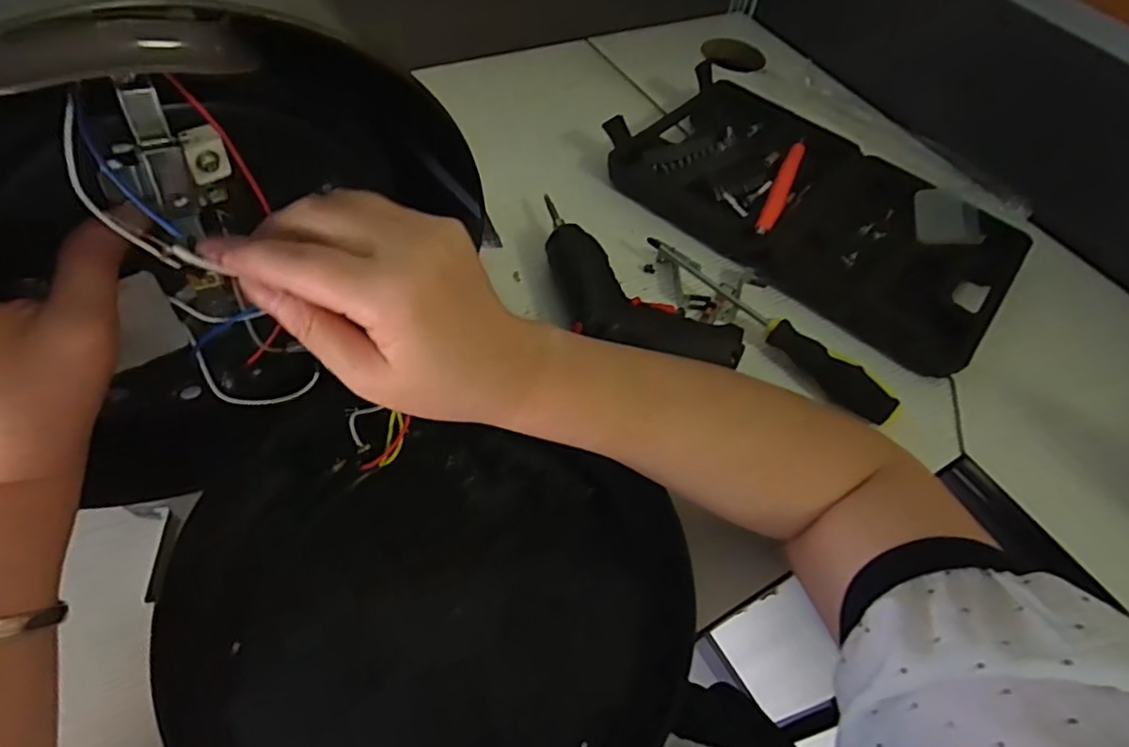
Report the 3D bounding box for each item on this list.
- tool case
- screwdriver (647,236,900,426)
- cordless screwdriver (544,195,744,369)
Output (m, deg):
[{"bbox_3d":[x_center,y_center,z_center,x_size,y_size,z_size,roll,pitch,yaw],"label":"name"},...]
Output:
[{"bbox_3d":[0.222,-0.161,0.556,0.229,0.027,0.361,-36,66,-28],"label":"tool case"},{"bbox_3d":[0.155,-0.040,0.468,0.025,0.026,0.216,-35,66,-28],"label":"screwdriver"},{"bbox_3d":[0.055,-0.073,0.471,0.126,0.043,0.181,-8,56,-13],"label":"cordless screwdriver"}]

